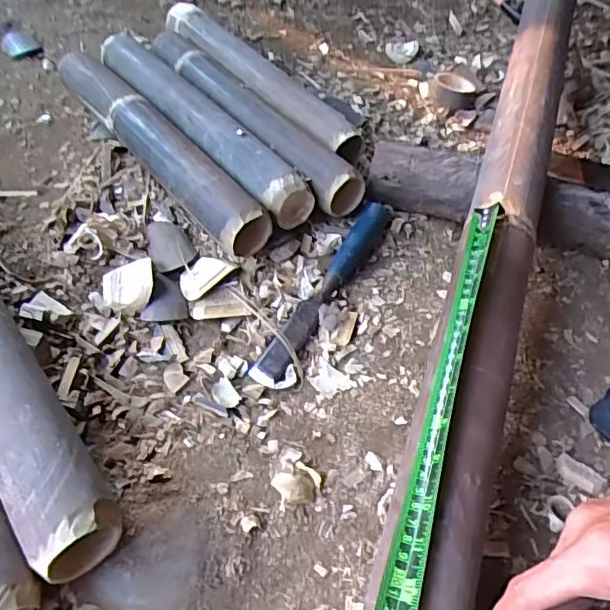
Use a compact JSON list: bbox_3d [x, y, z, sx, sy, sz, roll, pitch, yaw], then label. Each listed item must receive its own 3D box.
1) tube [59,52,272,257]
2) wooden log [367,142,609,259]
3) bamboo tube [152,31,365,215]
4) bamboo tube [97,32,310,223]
[{"bbox_3d":[-0.167,-0.180,0.619,0.057,0.062,0.384,-29,59,-27],"label":"tube"},{"bbox_3d":[0.202,-0.111,0.599,0.270,0.065,0.064,16,50,7],"label":"wooden log"},{"bbox_3d":[-0.074,-0.223,0.662,0.058,0.061,0.381,-30,59,-27],"label":"bamboo tube"},{"bbox_3d":[-0.127,-0.216,0.634,0.056,0.041,0.379,-30,59,-27],"label":"bamboo tube"}]

